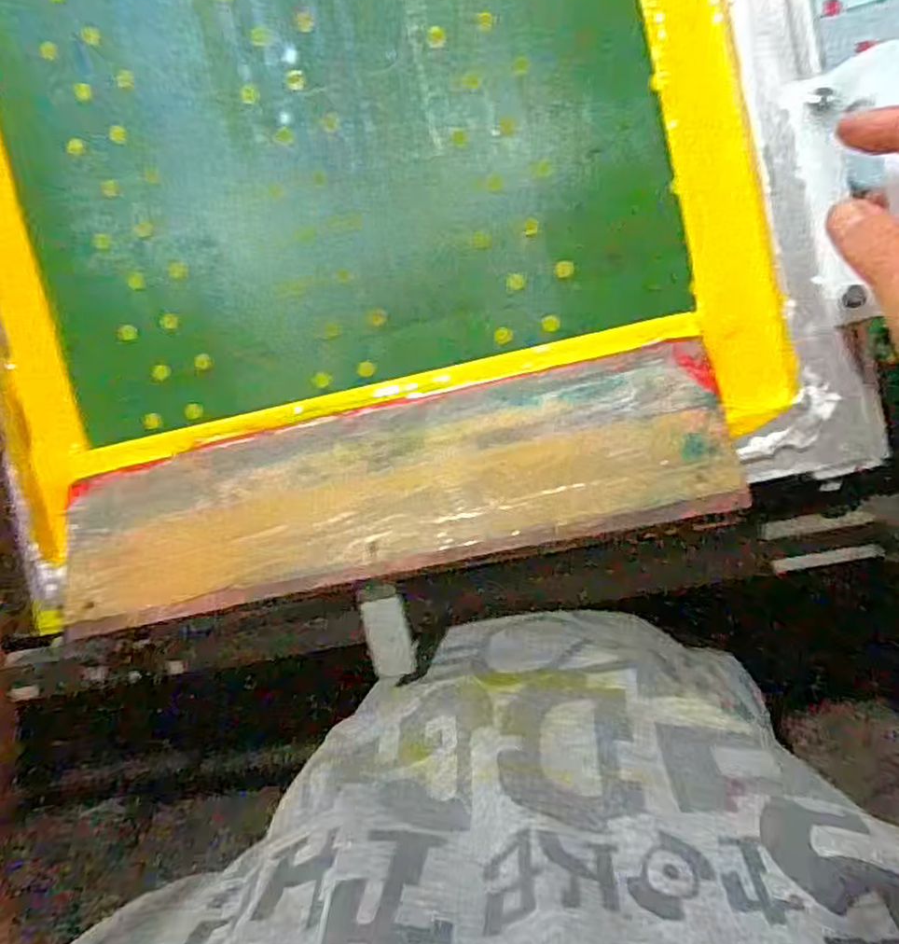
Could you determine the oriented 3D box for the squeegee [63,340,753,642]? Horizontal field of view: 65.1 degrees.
[{"bbox_3d":[-0.039,0.012,0.399,0.376,0.028,0.102,-12,72,8],"label":"squeegee"}]

